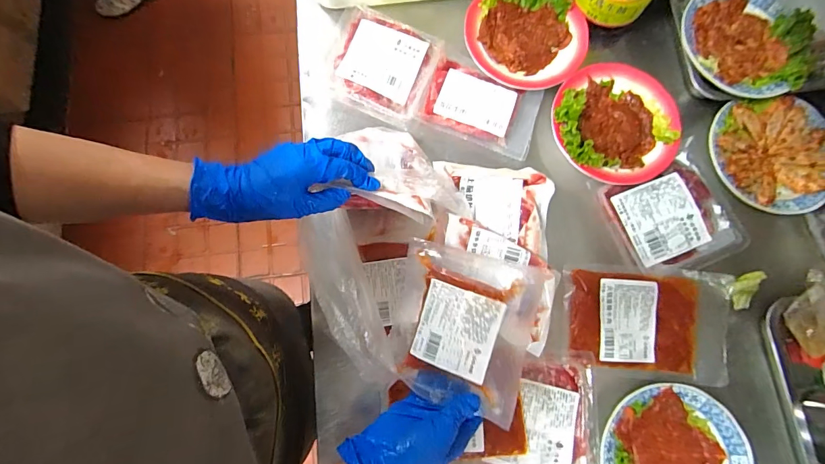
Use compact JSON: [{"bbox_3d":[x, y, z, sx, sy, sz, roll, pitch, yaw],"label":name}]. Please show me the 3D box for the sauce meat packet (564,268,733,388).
[{"bbox_3d":[0.286,0.111,0.484,0.184,0.030,0.128,5,78,0],"label":"sauce meat packet"}]

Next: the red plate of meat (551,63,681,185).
[{"bbox_3d":[0.268,-0.150,0.518,0.160,0.037,0.164,0,78,-1],"label":"red plate of meat"}]

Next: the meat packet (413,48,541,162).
[{"bbox_3d":[0.093,-0.169,0.537,0.152,0.016,0.103,20,79,3],"label":"meat packet"}]

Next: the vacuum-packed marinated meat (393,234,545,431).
[{"bbox_3d":[0.053,0.095,0.396,0.123,0.025,0.149,11,83,20],"label":"vacuum-packed marinated meat"}]

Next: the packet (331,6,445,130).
[{"bbox_3d":[-0.043,-0.230,0.539,0.143,0.015,0.140,22,79,4],"label":"packet"}]

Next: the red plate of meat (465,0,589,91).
[{"bbox_3d":[0.157,-0.274,0.543,0.161,0.033,0.144,35,80,6],"label":"red plate of meat"}]

